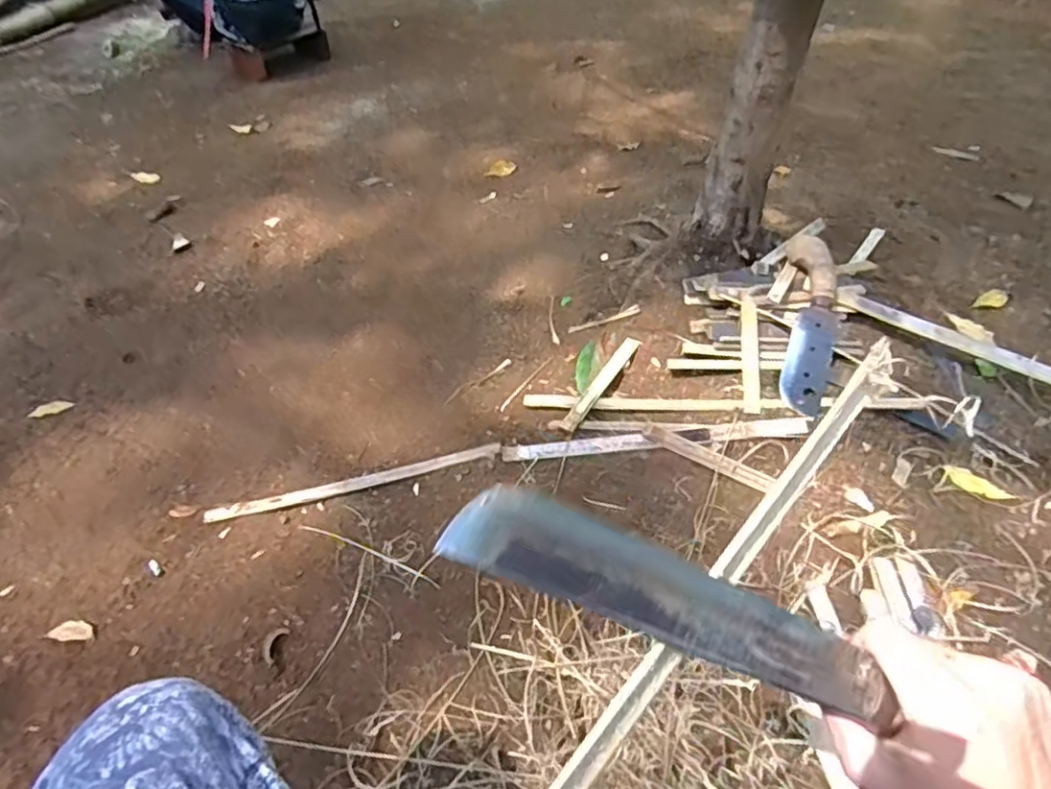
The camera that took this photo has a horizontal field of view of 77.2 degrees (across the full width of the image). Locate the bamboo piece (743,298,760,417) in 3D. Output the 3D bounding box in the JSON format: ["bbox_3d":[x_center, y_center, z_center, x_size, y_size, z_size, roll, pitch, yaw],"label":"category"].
[{"bbox_3d":[0.386,-0.075,1.128,0.027,0.009,0.229,5,64,5],"label":"bamboo piece"}]

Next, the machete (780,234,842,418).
[{"bbox_3d":[0.504,-0.123,1.165,0.096,0.043,0.387,11,63,10],"label":"machete"}]

